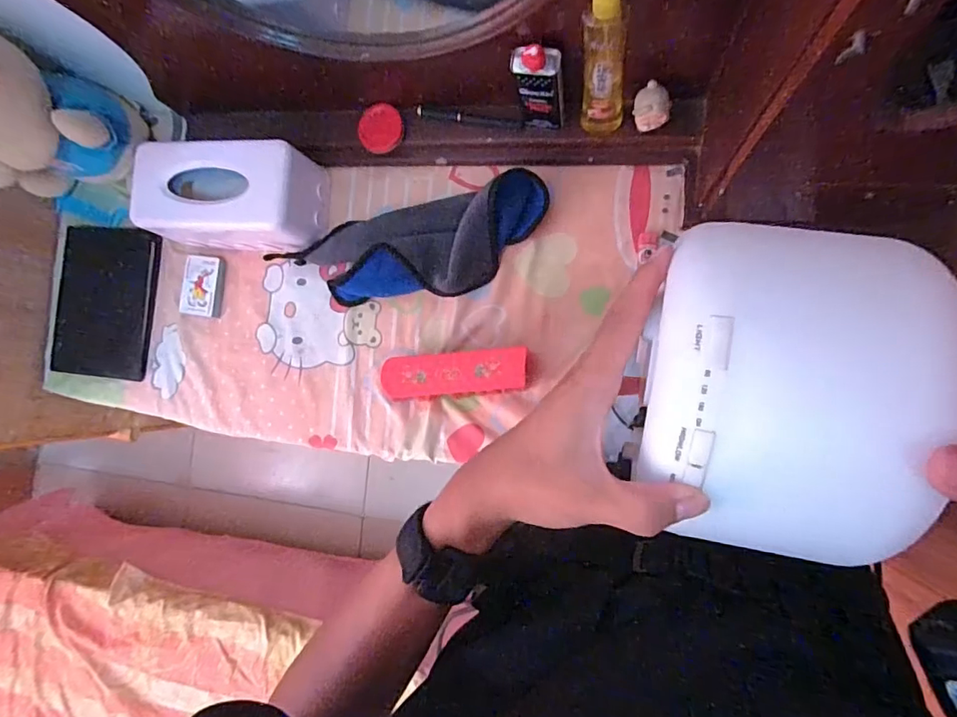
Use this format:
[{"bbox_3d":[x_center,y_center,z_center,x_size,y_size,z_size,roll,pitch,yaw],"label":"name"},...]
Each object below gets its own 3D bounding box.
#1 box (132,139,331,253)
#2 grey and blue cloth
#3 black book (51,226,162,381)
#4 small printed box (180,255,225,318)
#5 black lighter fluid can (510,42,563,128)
[{"bbox_3d":[-0.340,-0.223,0.683,0.243,0.124,0.123,4,89,12],"label":"box"},{"bbox_3d":[-0.086,-0.141,0.668,0.368,0.062,0.127,-12,85,12],"label":"grey and blue cloth"},{"bbox_3d":[-0.607,-0.091,0.804,0.166,0.017,0.240,9,90,12],"label":"black book"},{"bbox_3d":[-0.414,-0.109,0.742,0.061,0.017,0.089,5,89,12],"label":"small printed box"},{"bbox_3d":[0.070,-0.304,0.573,0.055,0.151,0.033,3,88,12],"label":"black lighter fluid can"}]

